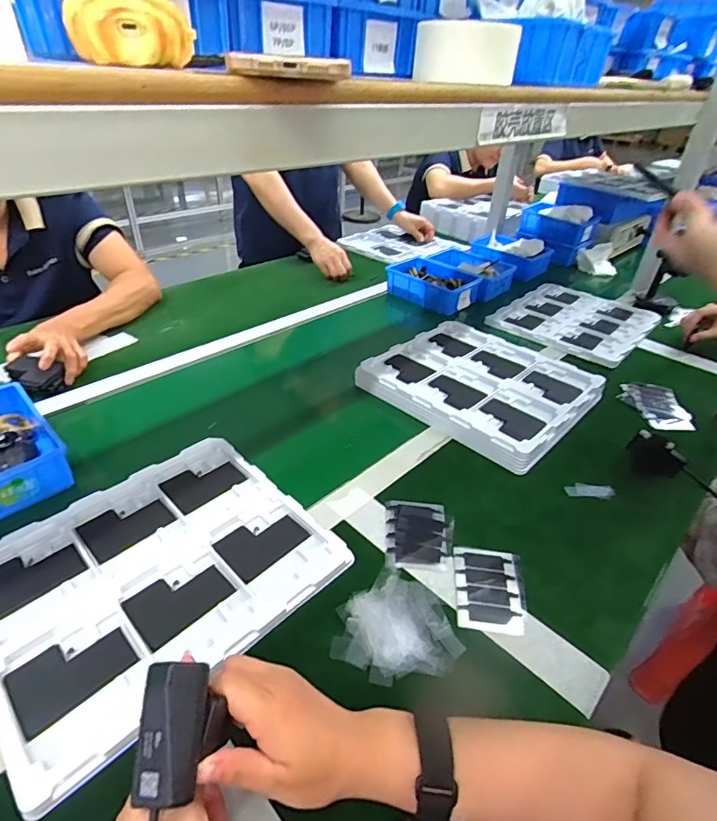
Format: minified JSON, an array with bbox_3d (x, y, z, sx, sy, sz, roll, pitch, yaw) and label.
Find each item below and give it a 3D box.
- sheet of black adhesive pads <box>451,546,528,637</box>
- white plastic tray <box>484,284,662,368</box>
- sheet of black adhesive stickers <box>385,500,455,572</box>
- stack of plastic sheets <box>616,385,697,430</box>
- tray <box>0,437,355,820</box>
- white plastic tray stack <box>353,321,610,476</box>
[{"bbox_3d":[0.141,0.190,0.496,0.072,0.007,0.097,6,37,3],"label":"sheet of black adhesive pads"},{"bbox_3d":[0.485,-0.212,1.036,0.305,0.029,0.283,-29,48,-36],"label":"white plastic tray"},{"bbox_3d":[0.073,0.144,0.551,0.078,0.004,0.099,5,37,0],"label":"sheet of black adhesive stickers"},{"bbox_3d":[0.500,-0.010,0.783,0.081,0.020,0.119,-1,38,-7],"label":"stack of plastic sheets"},{"bbox_3d":[-0.214,0.157,0.486,0.279,0.021,0.314,33,46,32],"label":"tray"},{"bbox_3d":[0.206,-0.057,0.787,0.331,0.029,0.288,32,45,32],"label":"white plastic tray stack"}]

